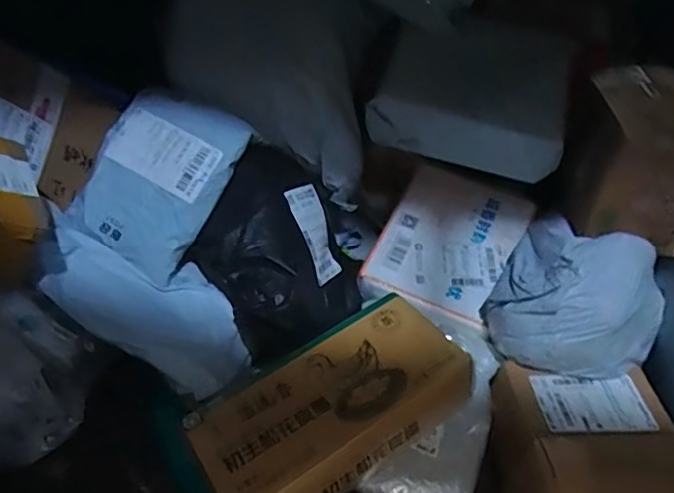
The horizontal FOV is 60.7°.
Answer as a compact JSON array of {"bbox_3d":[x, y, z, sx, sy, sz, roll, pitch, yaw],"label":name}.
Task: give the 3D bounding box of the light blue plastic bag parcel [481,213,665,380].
[{"bbox_3d":[0.290,0.057,0.695,0.193,0.122,0.178,31,46,26],"label":"light blue plastic bag parcel"}]

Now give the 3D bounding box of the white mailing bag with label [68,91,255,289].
[{"bbox_3d":[-0.221,-0.086,0.711,0.154,0.219,0.046,29,-3,-6],"label":"white mailing bag with label"}]

